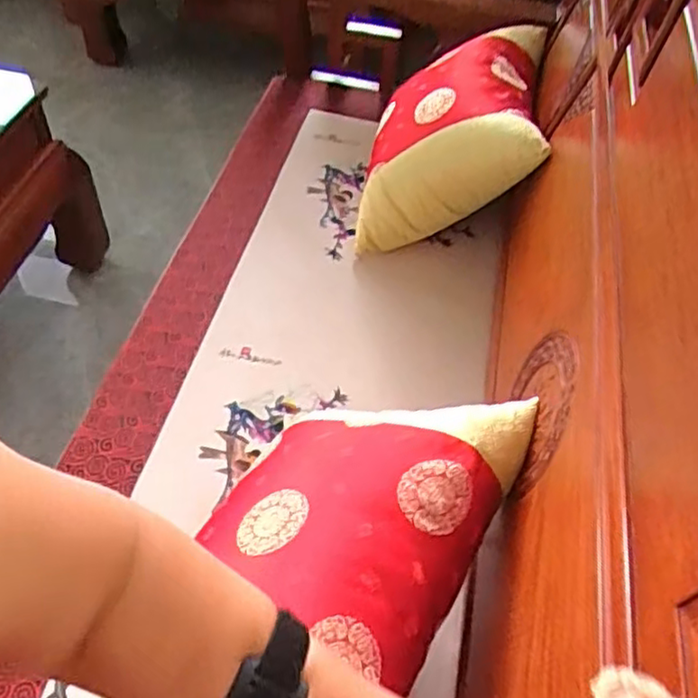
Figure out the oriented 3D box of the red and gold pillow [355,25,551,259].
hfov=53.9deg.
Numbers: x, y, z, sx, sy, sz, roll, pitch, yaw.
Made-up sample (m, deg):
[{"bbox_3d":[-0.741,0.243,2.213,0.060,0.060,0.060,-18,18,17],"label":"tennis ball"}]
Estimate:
[{"bbox_3d":[0.184,-0.437,1.288,0.358,0.163,0.467,-12,52,27],"label":"red and gold pillow"}]

